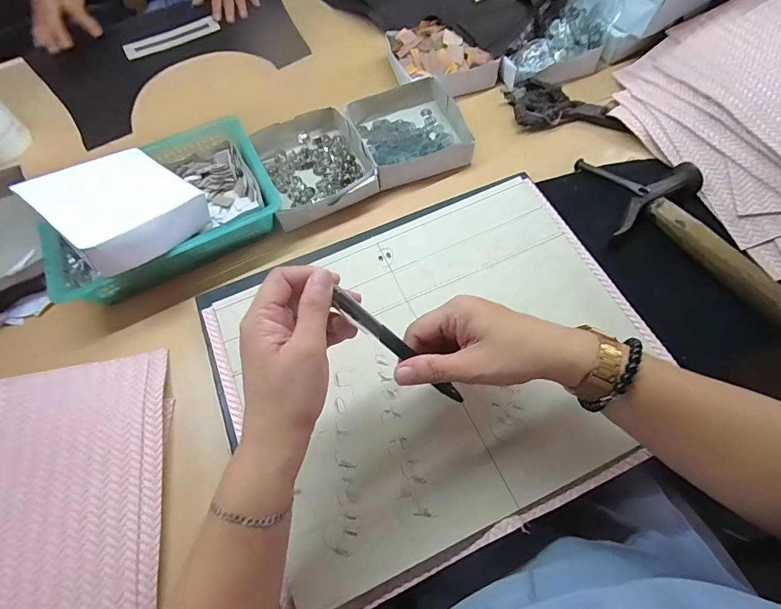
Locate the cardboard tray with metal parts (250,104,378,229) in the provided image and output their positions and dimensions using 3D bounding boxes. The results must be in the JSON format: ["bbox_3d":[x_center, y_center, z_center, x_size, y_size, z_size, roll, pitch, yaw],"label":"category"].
[{"bbox_3d":[-0.095,-0.178,0.519,0.129,0.031,0.161,-22,65,-7],"label":"cardboard tray with metal parts"}]

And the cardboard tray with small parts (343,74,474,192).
[{"bbox_3d":[0.022,-0.234,0.547,0.138,0.042,0.155,-20,65,-6],"label":"cardboard tray with small parts"}]

